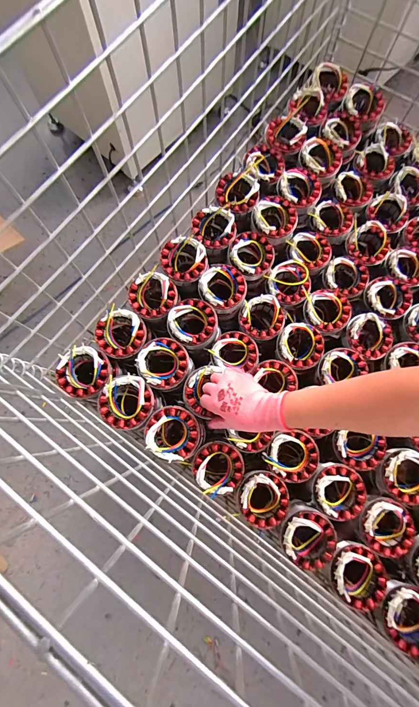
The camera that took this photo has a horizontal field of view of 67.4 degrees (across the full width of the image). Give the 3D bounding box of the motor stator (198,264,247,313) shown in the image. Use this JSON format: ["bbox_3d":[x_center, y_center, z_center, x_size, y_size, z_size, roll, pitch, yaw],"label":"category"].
[{"bbox_3d":[0.026,-0.122,0.581,0.084,0.037,0.084,0,74,0],"label":"motor stator"}]

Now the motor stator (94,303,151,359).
[{"bbox_3d":[-0.154,-0.032,0.564,0.082,0.062,0.086,0,74,0],"label":"motor stator"}]

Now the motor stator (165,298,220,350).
[{"bbox_3d":[-0.030,-0.052,0.558,0.086,0.044,0.090,0,74,0],"label":"motor stator"}]

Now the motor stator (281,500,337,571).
[{"bbox_3d":[0.160,0.302,0.523,0.086,0.082,0.085,0,74,0],"label":"motor stator"}]

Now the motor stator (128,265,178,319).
[{"bbox_3d":[-0.103,-0.105,0.573,0.090,0.050,0.088,-18,75,-4],"label":"motor stator"}]

